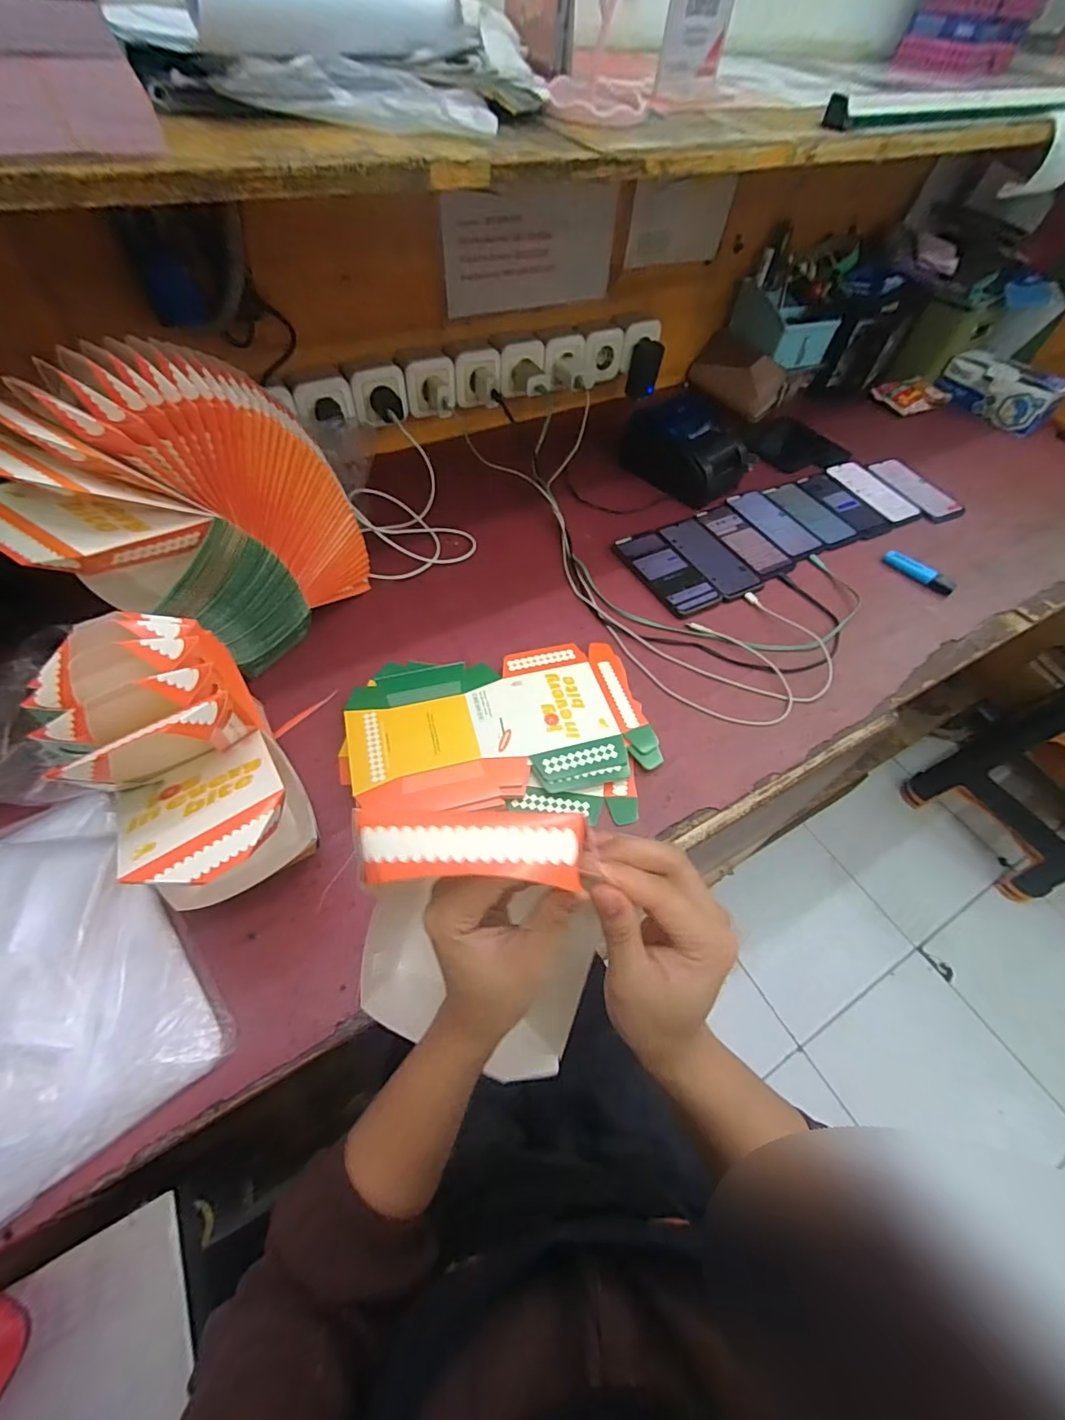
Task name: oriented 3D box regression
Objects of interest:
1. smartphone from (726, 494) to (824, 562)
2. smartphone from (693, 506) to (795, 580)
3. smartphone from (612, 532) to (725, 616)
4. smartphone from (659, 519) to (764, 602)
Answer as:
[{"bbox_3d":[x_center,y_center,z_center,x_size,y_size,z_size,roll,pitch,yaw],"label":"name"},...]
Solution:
[{"bbox_3d":[0.388,-0.301,0.829,0.069,0.004,0.166,-22,60,-19],"label":"smartphone"},{"bbox_3d":[0.327,-0.263,0.801,0.076,0.009,0.169,-22,60,-19],"label":"smartphone"},{"bbox_3d":[0.193,-0.204,0.748,0.088,0.009,0.170,-20,59,-18],"label":"smartphone"},{"bbox_3d":[0.266,-0.233,0.774,0.085,0.006,0.172,-23,60,-19],"label":"smartphone"}]

